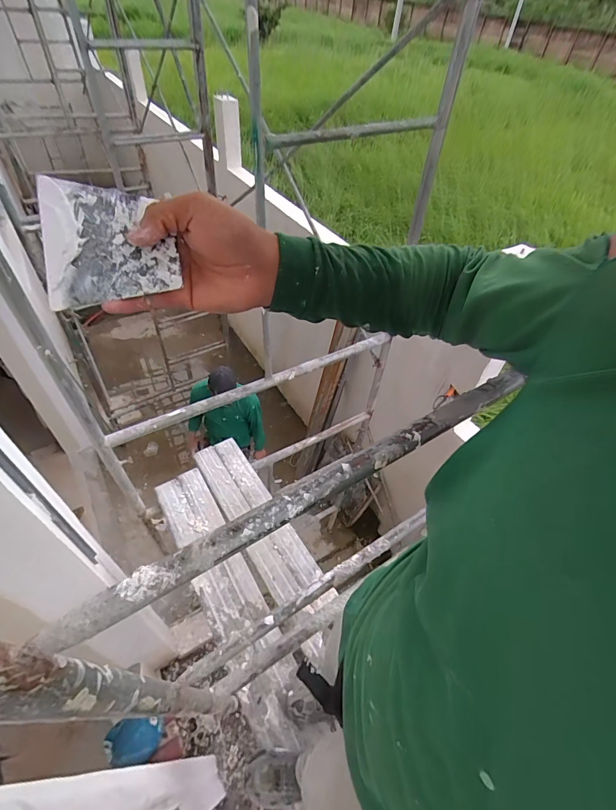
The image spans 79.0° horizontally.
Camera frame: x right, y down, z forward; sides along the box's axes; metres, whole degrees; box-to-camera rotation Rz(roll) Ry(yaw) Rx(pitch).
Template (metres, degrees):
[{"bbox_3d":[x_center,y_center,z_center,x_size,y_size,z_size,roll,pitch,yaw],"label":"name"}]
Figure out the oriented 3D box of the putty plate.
[{"bbox_3d":[-0.156,-0.130,0.298,0.094,0.007,0.098,-7,87,-19],"label":"putty plate"}]

